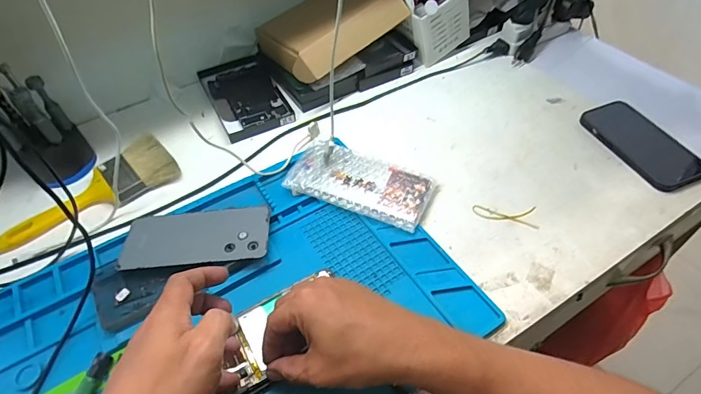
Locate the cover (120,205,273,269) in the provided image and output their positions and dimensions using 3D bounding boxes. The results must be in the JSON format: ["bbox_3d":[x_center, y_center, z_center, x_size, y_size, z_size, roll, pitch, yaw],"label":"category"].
[{"bbox_3d":[-0.170,0.044,0.469,0.157,0.006,0.072,-5,47,-1],"label":"cover"}]

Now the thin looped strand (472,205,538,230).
[{"bbox_3d":[0.182,0.021,0.498,0.072,0.004,0.031,6,51,9],"label":"thin looped strand"}]

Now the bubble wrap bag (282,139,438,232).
[{"bbox_3d":[0.011,-0.018,0.525,0.175,0.023,0.090,18,54,18],"label":"bubble wrap bag"}]

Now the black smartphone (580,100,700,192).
[{"bbox_3d":[0.379,-0.070,0.555,0.077,0.013,0.150,-24,55,-8],"label":"black smartphone"}]

